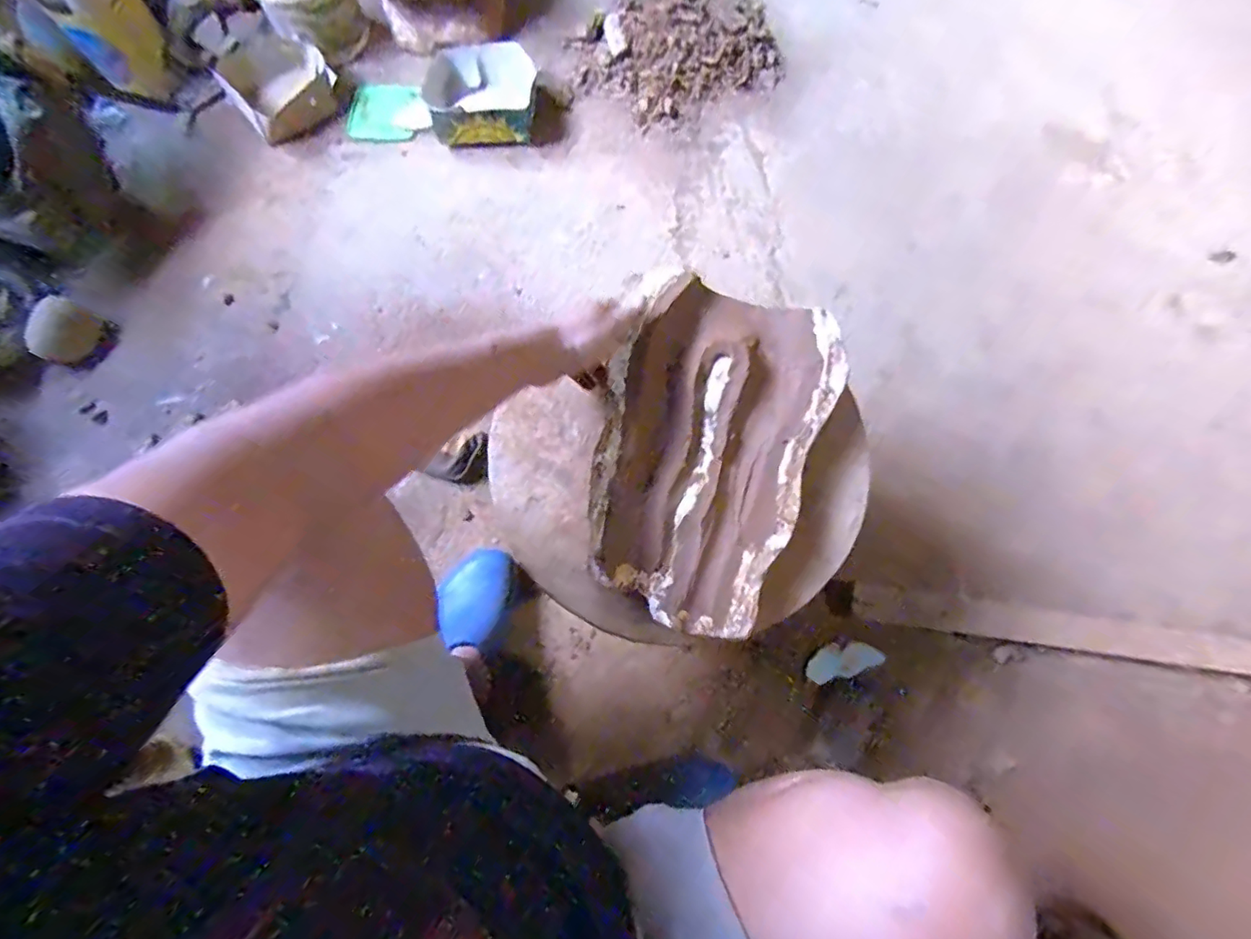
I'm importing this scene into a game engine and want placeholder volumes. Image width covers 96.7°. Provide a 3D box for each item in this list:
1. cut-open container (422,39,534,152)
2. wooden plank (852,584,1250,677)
[{"bbox_3d":[-0.281,-0.747,1.108,0.223,0.067,0.216,-16,74,-2],"label":"cut-open container"},{"bbox_3d":[0.756,0.249,0.799,0.824,0.028,0.054,8,75,4],"label":"wooden plank"}]

